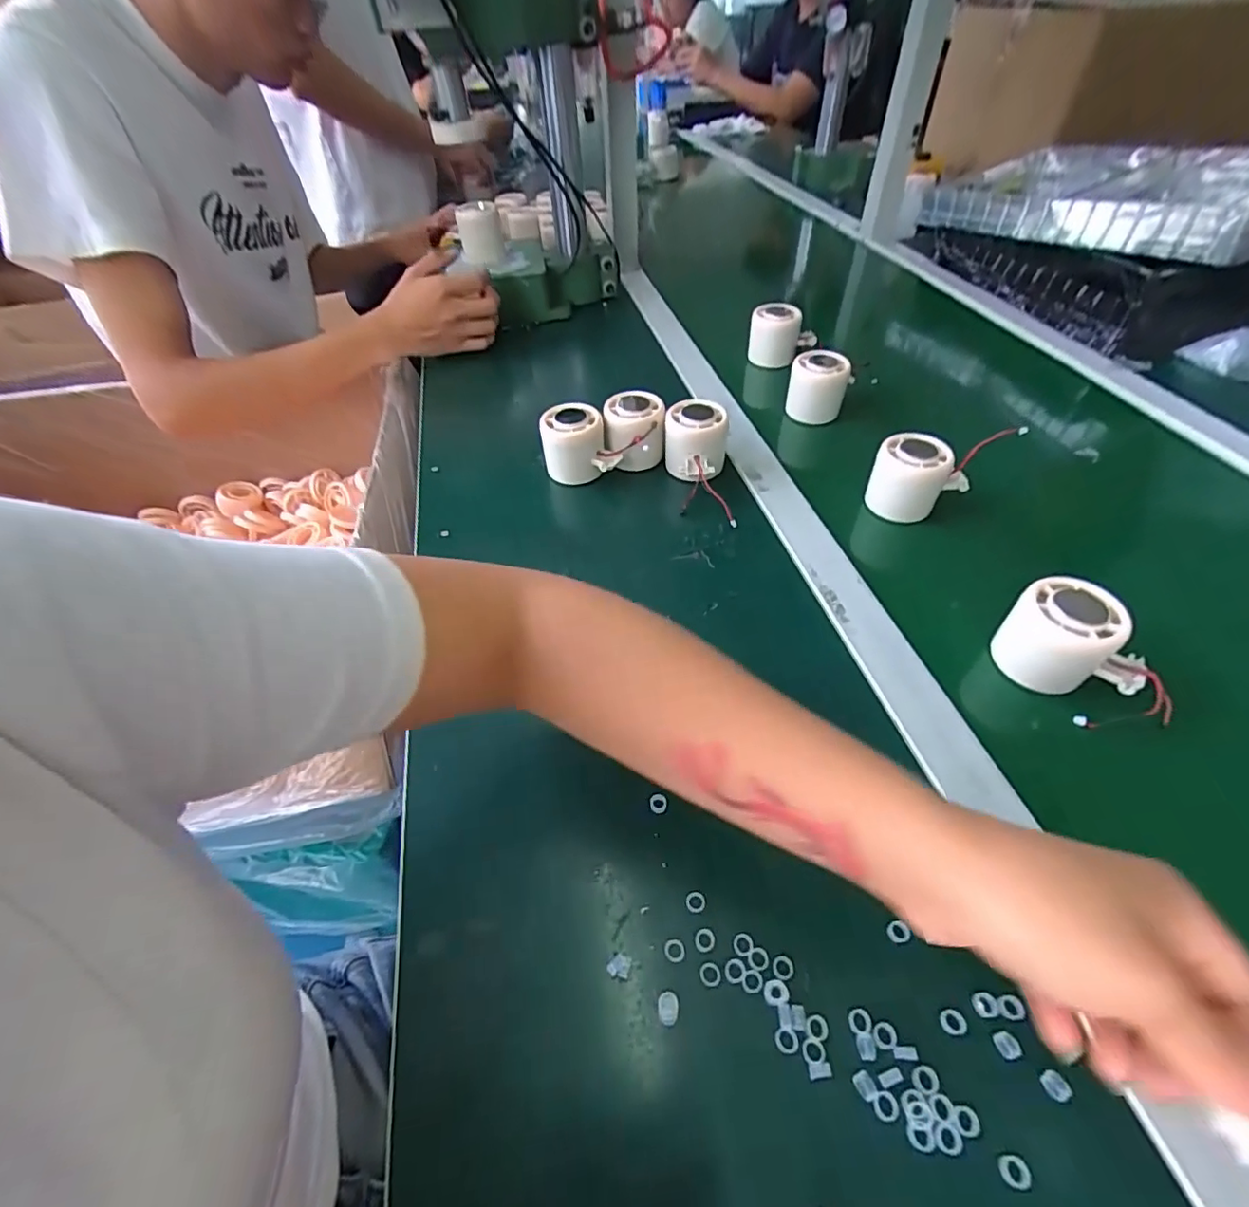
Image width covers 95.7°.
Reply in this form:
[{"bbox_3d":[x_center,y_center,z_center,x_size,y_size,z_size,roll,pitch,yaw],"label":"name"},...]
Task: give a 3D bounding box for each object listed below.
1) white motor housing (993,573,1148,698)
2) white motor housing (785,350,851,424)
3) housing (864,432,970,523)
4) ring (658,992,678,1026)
[{"bbox_3d":[0.280,0.025,0.352,0.074,0.052,0.049,31,57,27],"label":"white motor housing"},{"bbox_3d":[0.198,-0.219,0.575,0.049,0.061,0.049,-2,48,2],"label":"white motor housing"},{"bbox_3d":[0.244,-0.107,0.474,0.068,0.058,0.051,-18,49,-12],"label":"housing"},{"bbox_3d":[0.020,0.184,0.255,0.009,0.010,0.012,2,48,5],"label":"ring"}]

